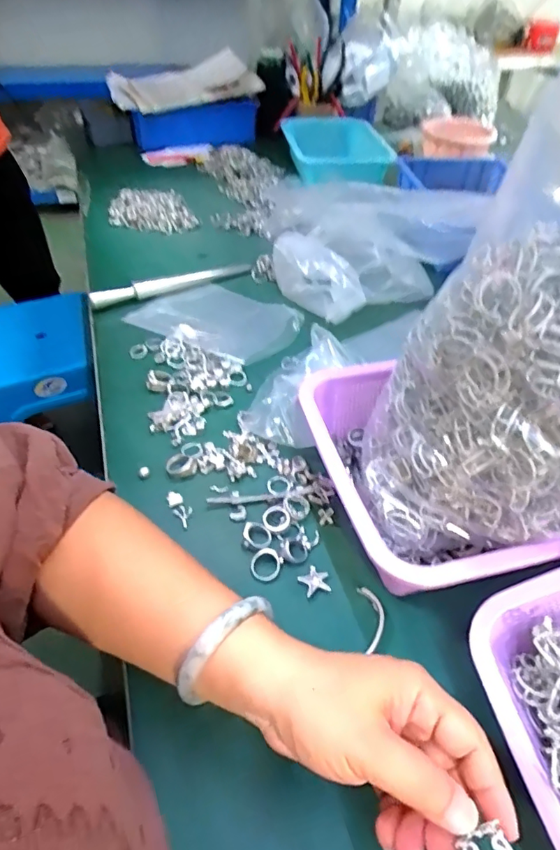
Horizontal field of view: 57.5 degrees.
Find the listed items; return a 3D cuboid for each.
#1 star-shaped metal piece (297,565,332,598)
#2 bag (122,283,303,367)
[{"bbox_3d":[0.027,0.123,0.406,0.024,0.004,0.023,-11,47,-15],"label":"star-shaped metal piece"},{"bbox_3d":[-0.080,-0.135,0.667,0.193,0.021,0.135,25,48,28],"label":"bag"}]

